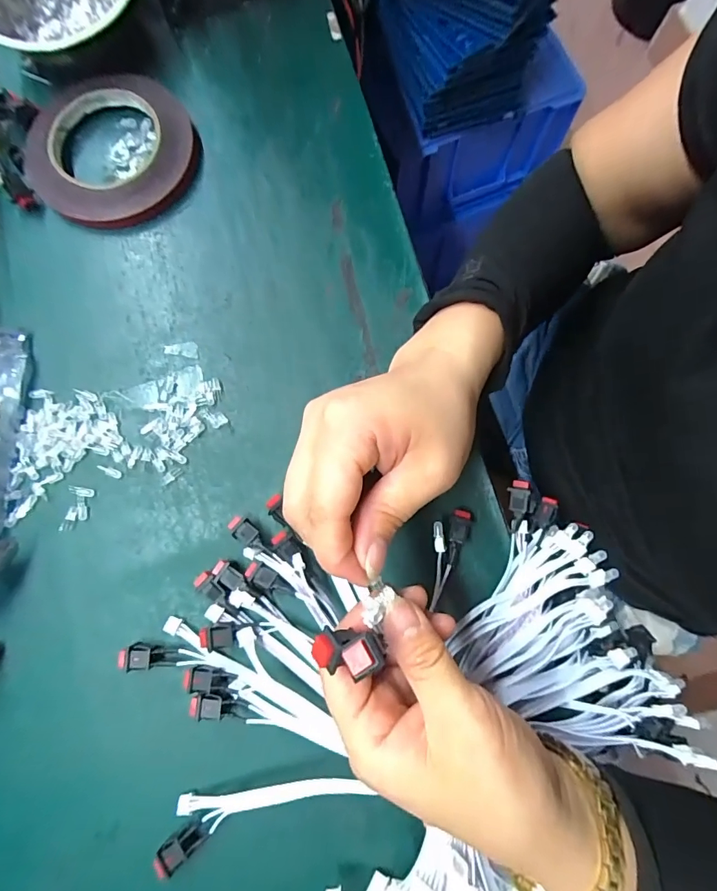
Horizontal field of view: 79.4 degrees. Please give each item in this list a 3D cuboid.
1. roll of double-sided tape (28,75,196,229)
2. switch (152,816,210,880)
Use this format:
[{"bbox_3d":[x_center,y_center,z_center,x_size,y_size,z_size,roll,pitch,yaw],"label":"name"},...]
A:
[{"bbox_3d":[-0.185,-0.220,0.318,0.126,0.015,0.122,0,80,1],"label":"roll of double-sided tape"},{"bbox_3d":[-0.095,0.216,0.234,0.030,0.012,0.013,-42,82,-6],"label":"switch"}]

